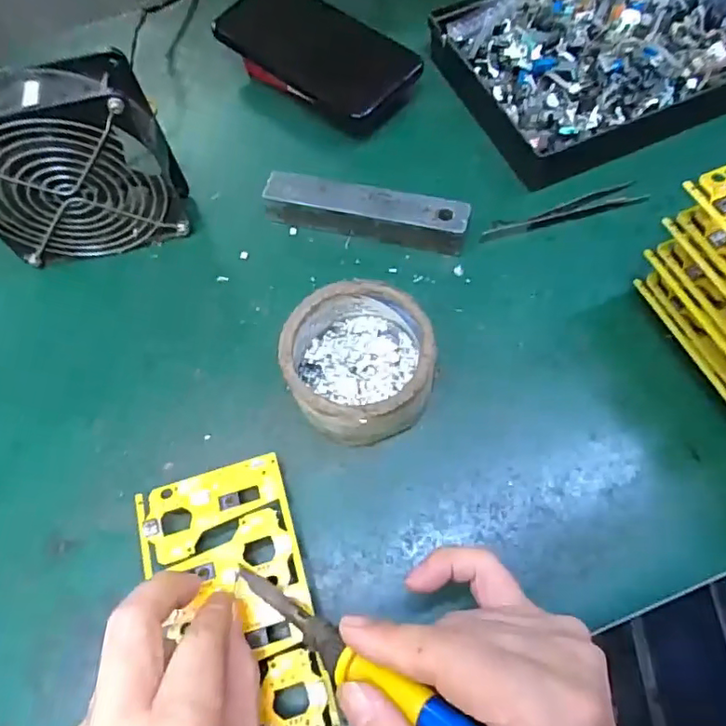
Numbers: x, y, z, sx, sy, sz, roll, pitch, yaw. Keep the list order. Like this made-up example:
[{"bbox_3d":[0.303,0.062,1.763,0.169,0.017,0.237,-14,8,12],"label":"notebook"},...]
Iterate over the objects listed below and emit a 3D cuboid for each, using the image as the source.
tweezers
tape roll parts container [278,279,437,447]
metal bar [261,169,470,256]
[{"bbox_3d":[0.136,-0.104,0.398,0.113,0.007,0.017,-14,64,-2],"label":"tweezers"},{"bbox_3d":[-0.002,0.000,0.335,0.083,0.047,0.087,-2,64,4],"label":"tape roll parts container"},{"bbox_3d":[0.001,-0.104,0.390,0.138,0.024,0.033,11,66,10],"label":"metal bar"}]

